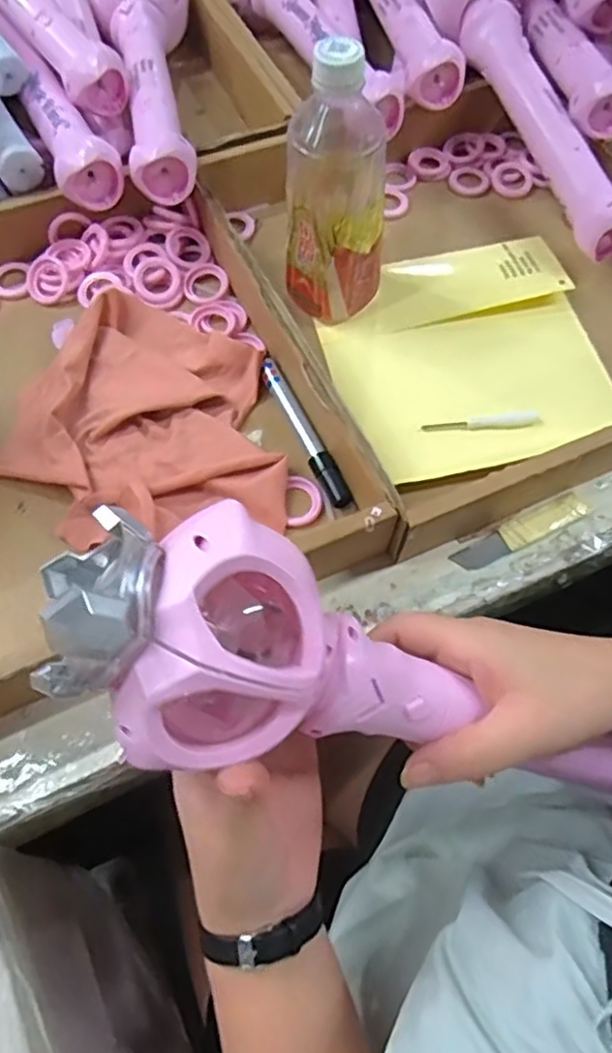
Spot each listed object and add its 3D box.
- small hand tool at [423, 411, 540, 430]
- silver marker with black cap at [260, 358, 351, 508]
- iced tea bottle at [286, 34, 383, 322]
[{"bbox_3d":[0.129,-0.075,0.485,0.086,0.009,0.012,-5,65,-4],"label":"small hand tool"},{"bbox_3d":[-0.002,-0.069,0.472,0.016,0.012,0.131,-23,67,-12],"label":"silver marker with black cap"},{"bbox_3d":[0.024,-0.225,0.458,0.060,0.177,0.055,-38,71,-18],"label":"iced tea bottle"}]

